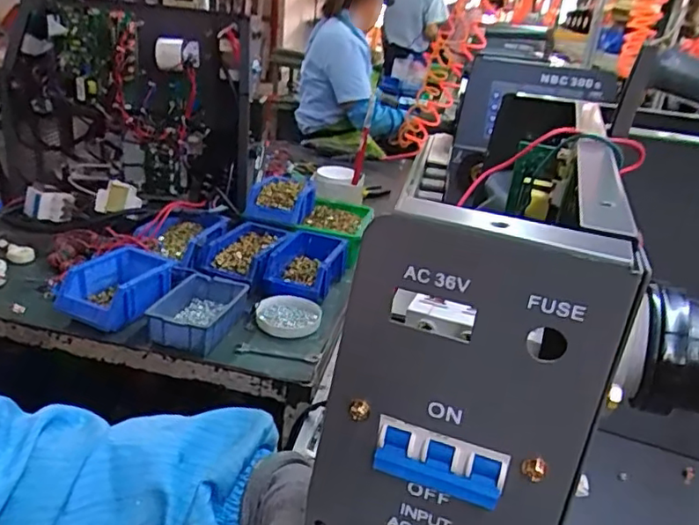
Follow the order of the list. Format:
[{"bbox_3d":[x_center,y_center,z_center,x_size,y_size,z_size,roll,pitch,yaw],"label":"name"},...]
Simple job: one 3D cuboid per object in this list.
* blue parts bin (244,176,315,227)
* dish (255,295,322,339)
[{"bbox_3d":[-0.143,-0.127,1.228,0.122,0.063,0.164,9,24,6],"label":"blue parts bin"},{"bbox_3d":[-0.099,0.088,0.956,0.100,0.026,0.095,5,24,-2],"label":"dish"}]

